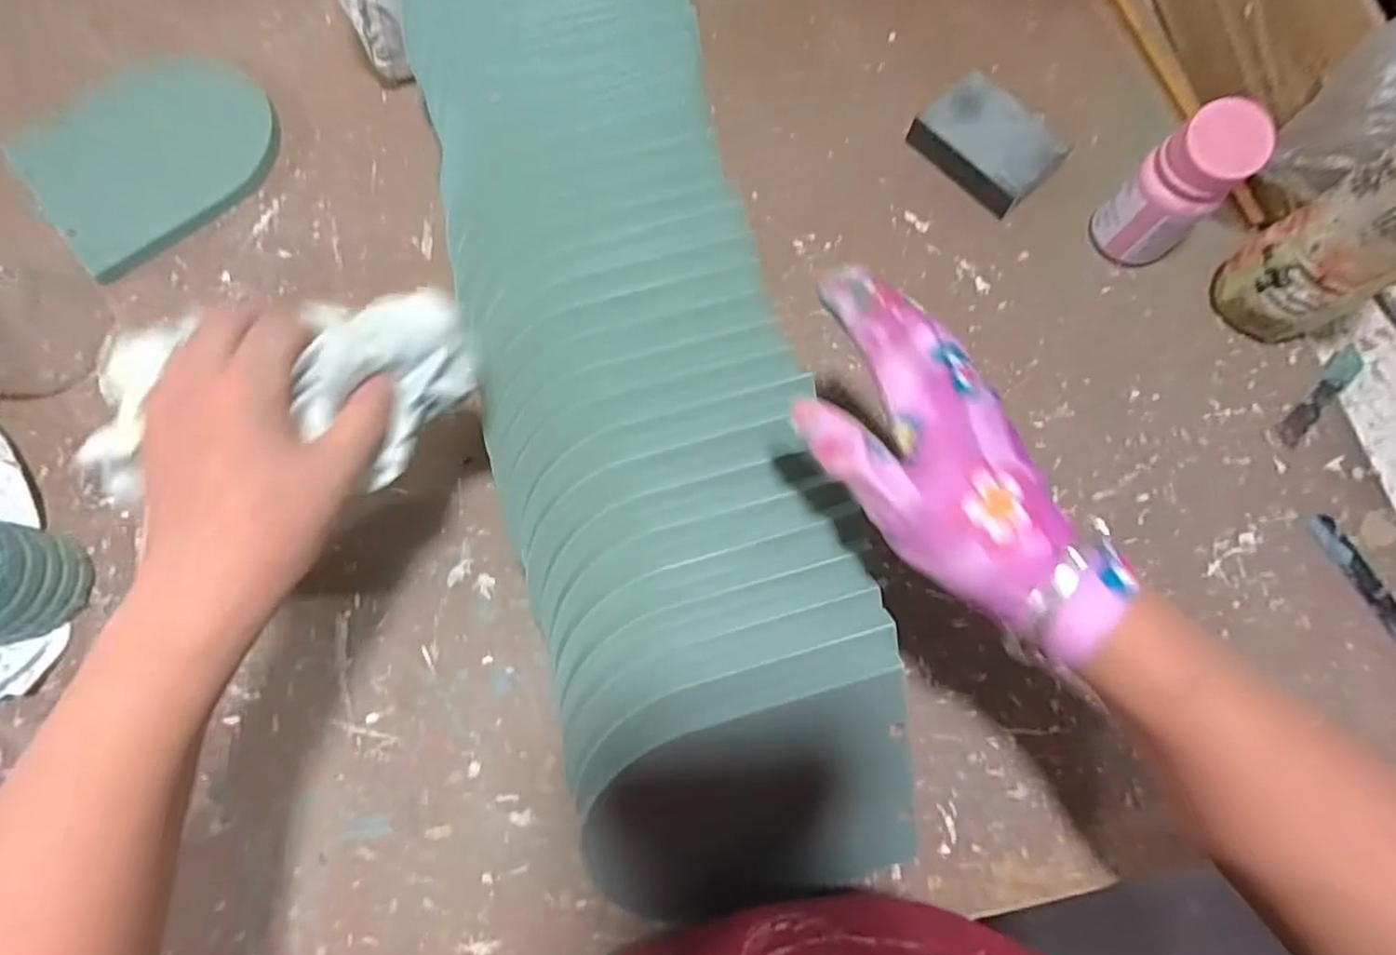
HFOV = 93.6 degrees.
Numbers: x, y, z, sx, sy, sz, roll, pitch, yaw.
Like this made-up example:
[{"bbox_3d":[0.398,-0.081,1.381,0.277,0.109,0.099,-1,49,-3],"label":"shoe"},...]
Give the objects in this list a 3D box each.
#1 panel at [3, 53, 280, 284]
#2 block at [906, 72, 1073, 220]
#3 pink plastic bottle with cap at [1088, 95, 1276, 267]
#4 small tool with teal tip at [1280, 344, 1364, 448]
[{"bbox_3d":[-0.400,-0.241,0.483,0.169,0.012,0.138,-43,80,-11],"label":"panel"},{"bbox_3d":[0.218,-0.252,0.496,0.065,0.033,0.099,-43,80,-11],"label":"block"},{"bbox_3d":[0.316,-0.190,0.438,0.047,0.107,0.054,-43,80,-11],"label":"pink plastic bottle with cap"},{"bbox_3d":[0.438,-0.058,0.461,0.016,0.014,0.097,44,78,10],"label":"small tool with teal tip"}]

